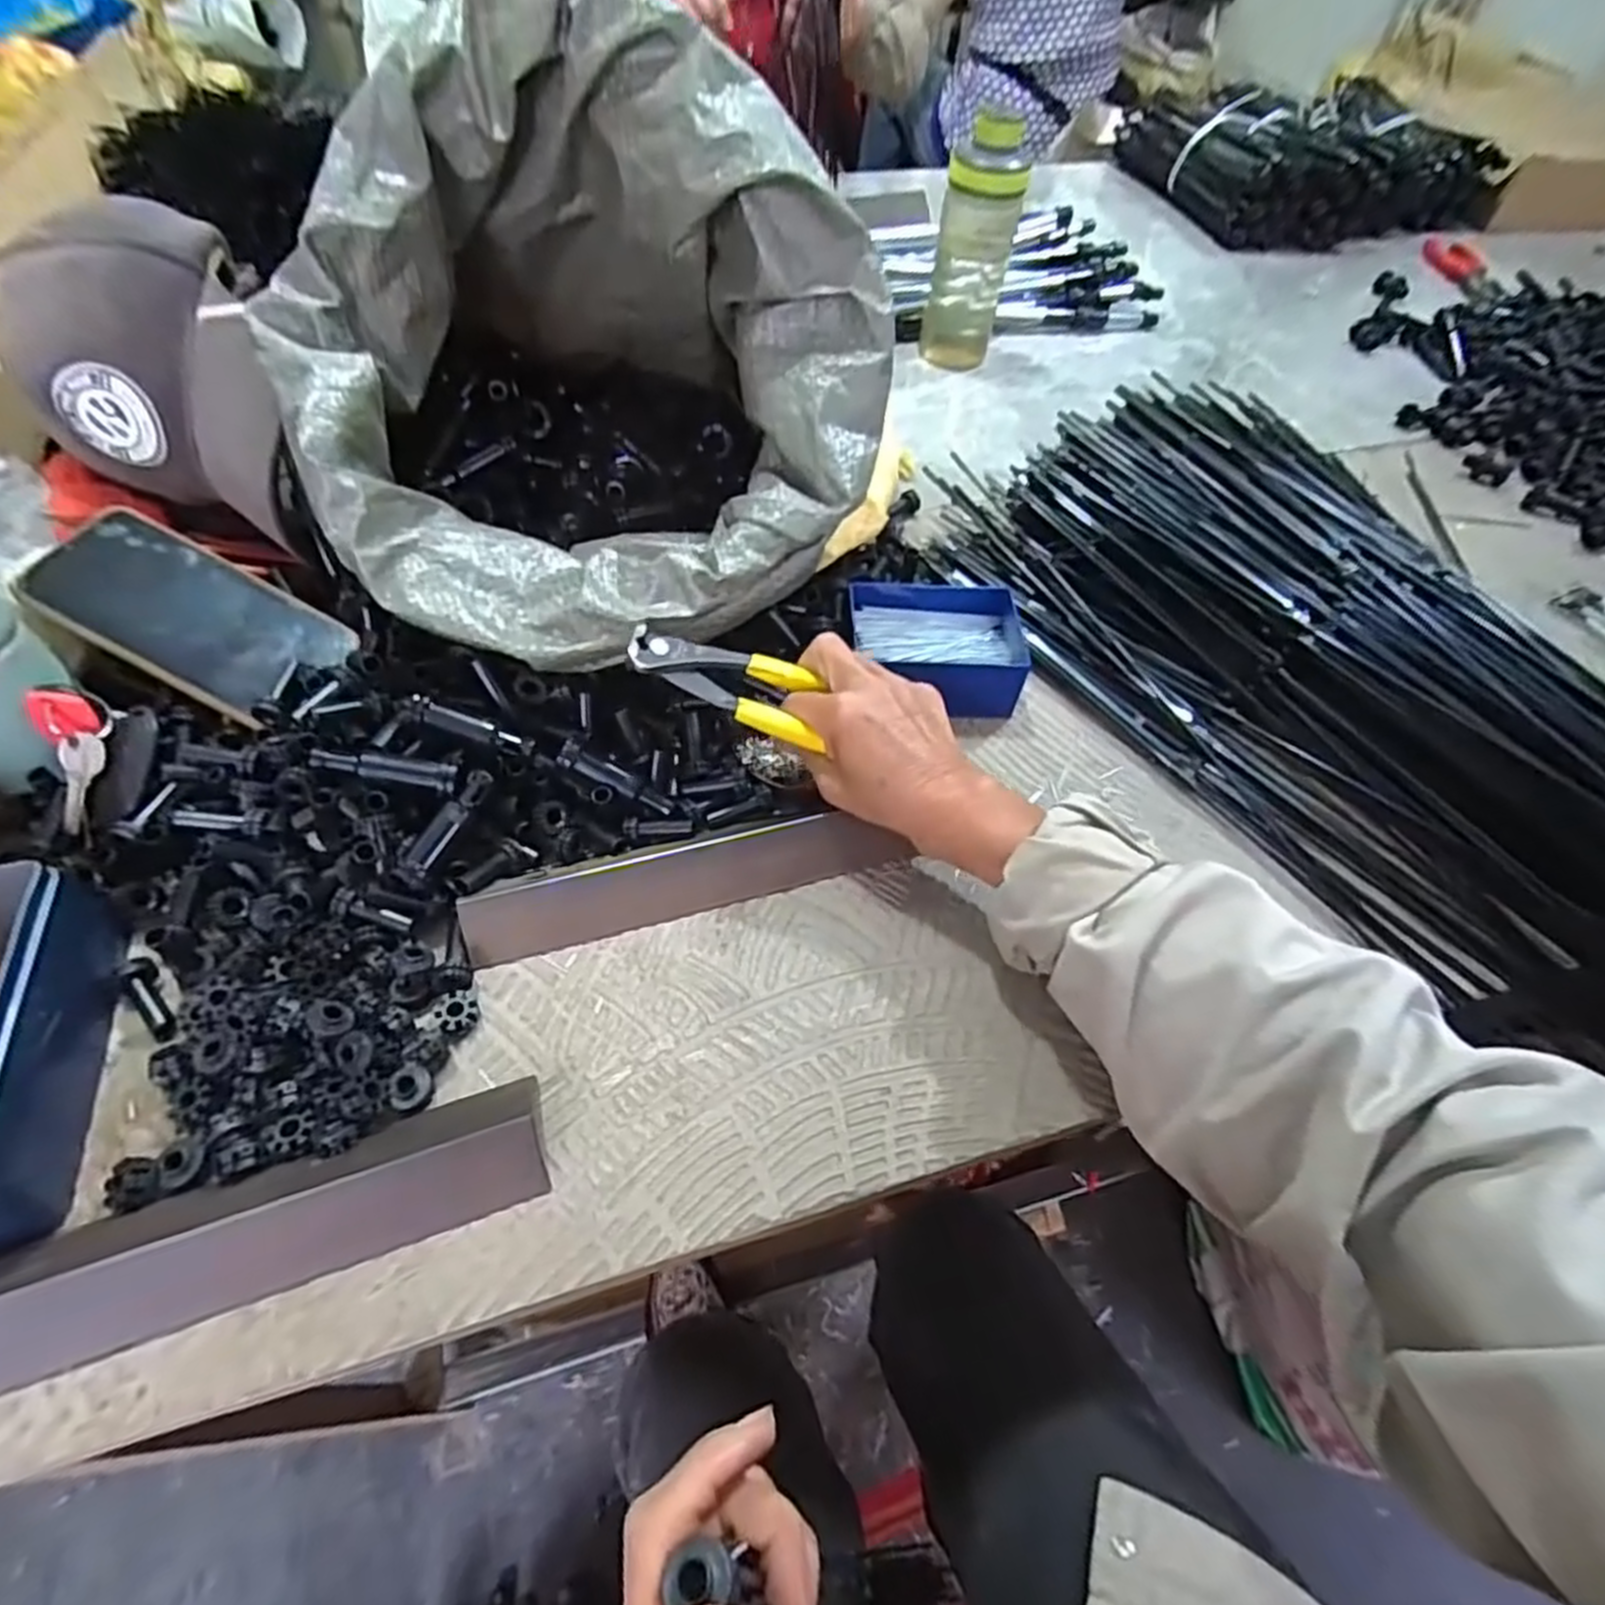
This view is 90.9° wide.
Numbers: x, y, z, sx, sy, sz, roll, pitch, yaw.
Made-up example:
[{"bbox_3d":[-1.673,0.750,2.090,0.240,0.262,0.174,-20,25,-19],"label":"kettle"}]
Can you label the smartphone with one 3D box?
[{"bbox_3d":[-0.336,-0.103,0.434,0.158,0.014,0.072,29,59,2],"label":"smartphone"}]

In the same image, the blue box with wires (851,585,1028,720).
[{"bbox_3d":[0.084,-0.100,0.518,0.112,0.050,0.080,6,53,2],"label":"blue box with wires"}]

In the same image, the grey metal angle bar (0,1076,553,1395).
[{"bbox_3d":[-0.221,0.164,0.301,0.233,0.025,0.047,-15,56,-14],"label":"grey metal angle bar"}]

